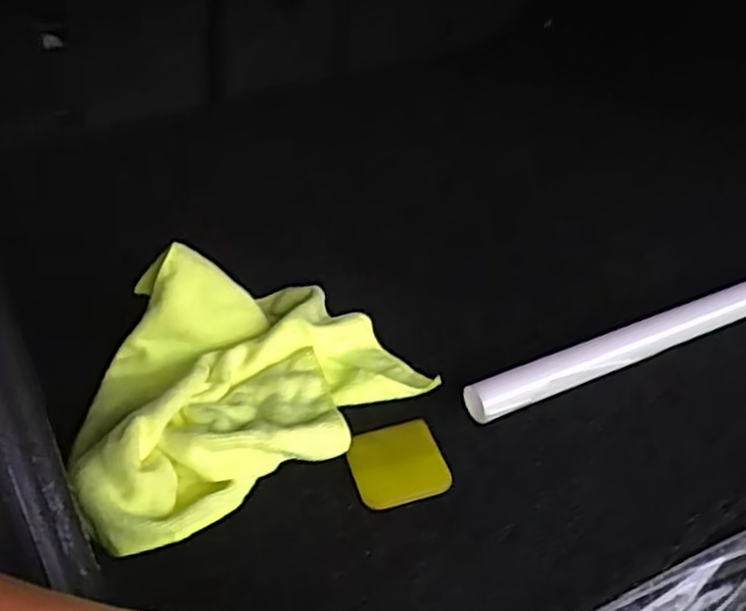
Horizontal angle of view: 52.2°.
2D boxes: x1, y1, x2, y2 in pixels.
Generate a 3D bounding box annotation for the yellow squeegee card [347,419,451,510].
[{"bbox_3d":[0.016,0.113,0.559,0.065,0.010,0.074,-17,37,-8],"label":"yellow squeegee card"}]

